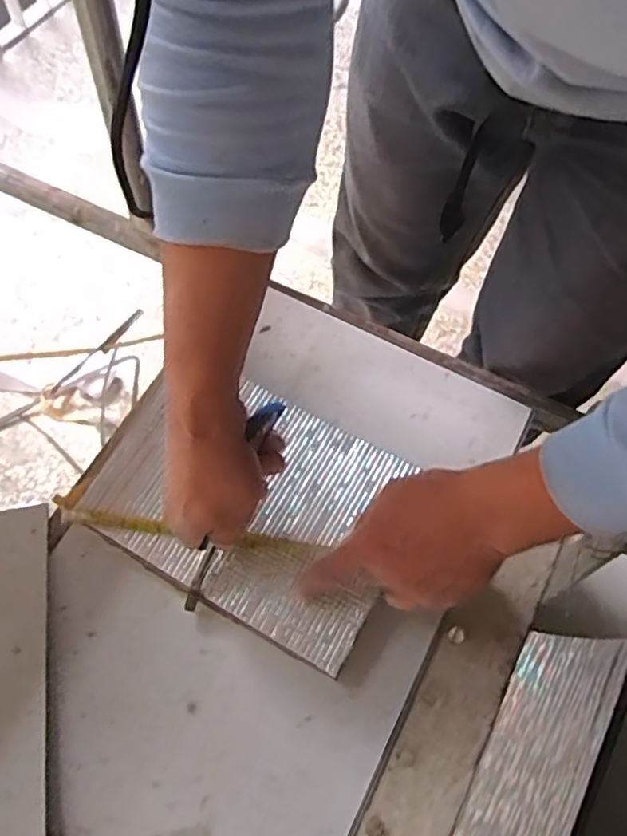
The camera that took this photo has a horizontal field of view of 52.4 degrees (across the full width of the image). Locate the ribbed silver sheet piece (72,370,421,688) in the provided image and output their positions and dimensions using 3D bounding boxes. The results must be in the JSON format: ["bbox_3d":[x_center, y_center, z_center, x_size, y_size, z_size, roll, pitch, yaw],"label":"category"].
[{"bbox_3d":[-0.055,0.063,0.540,0.264,0.019,0.183,28,67,11],"label":"ribbed silver sheet piece"}]

